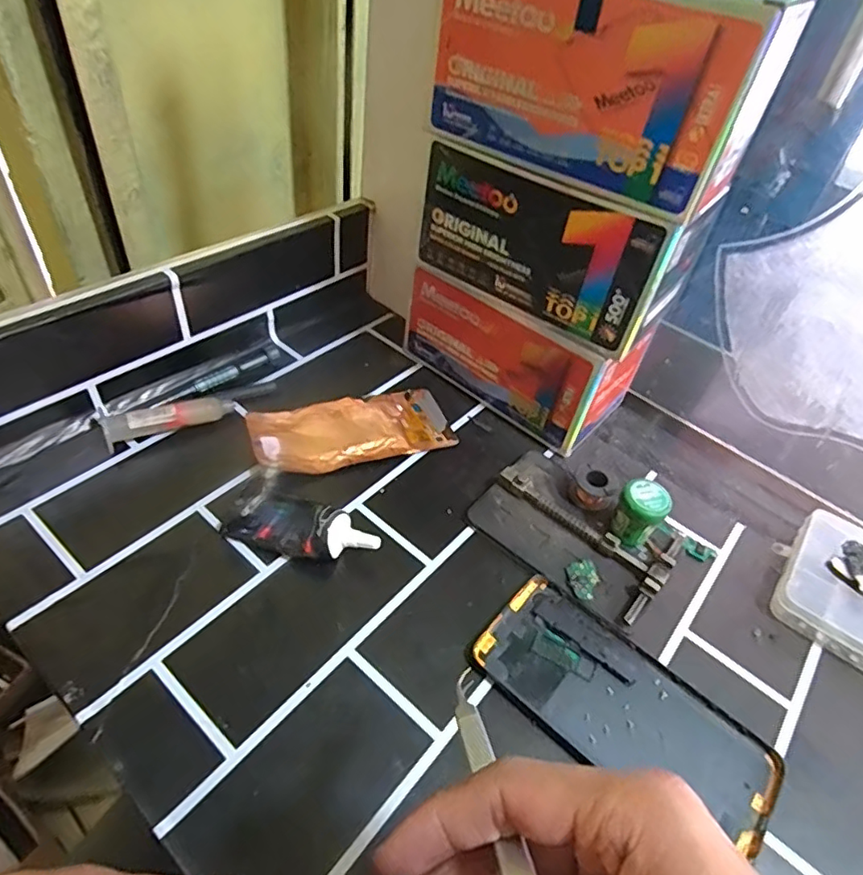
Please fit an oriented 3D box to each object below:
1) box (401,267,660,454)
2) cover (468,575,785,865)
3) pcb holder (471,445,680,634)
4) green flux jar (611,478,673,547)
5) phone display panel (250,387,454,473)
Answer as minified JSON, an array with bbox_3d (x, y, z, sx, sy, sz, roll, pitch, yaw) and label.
[{"bbox_3d":[0.072,-0.080,0.473,0.182,0.091,0.085,34,50,22],"label":"box"},{"bbox_3d":[0.106,0.149,0.318,0.163,0.004,0.074,34,50,22],"label":"cover"},{"bbox_3d":[0.098,0.063,0.395,0.127,0.019,0.085,36,51,24],"label":"pcb holder"},{"bbox_3d":[0.139,0.055,0.389,0.029,0.050,0.030,5,46,-5],"label":"green flux jar"},{"bbox_3d":[-0.060,-0.006,0.444,0.150,0.015,0.067,-13,50,-21],"label":"phone display panel"}]

